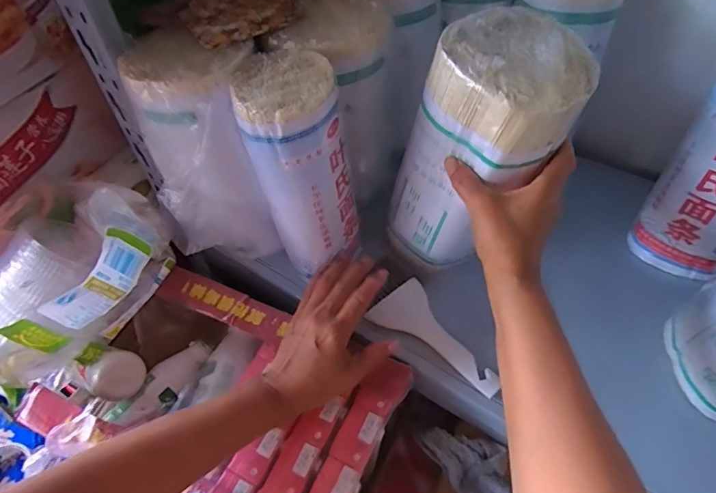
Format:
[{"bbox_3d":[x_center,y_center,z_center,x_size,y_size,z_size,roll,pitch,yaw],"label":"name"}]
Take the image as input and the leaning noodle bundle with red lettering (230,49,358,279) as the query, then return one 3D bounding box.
[{"bbox_3d":[-0.046,-0.061,0.434,0.077,0.209,0.090,21,53,27],"label":"leaning noodle bundle with red lettering"}]

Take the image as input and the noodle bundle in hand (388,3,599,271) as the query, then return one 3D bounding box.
[{"bbox_3d":[0.095,-0.076,0.426,0.104,0.244,0.107,7,50,-10],"label":"noodle bundle in hand"}]

